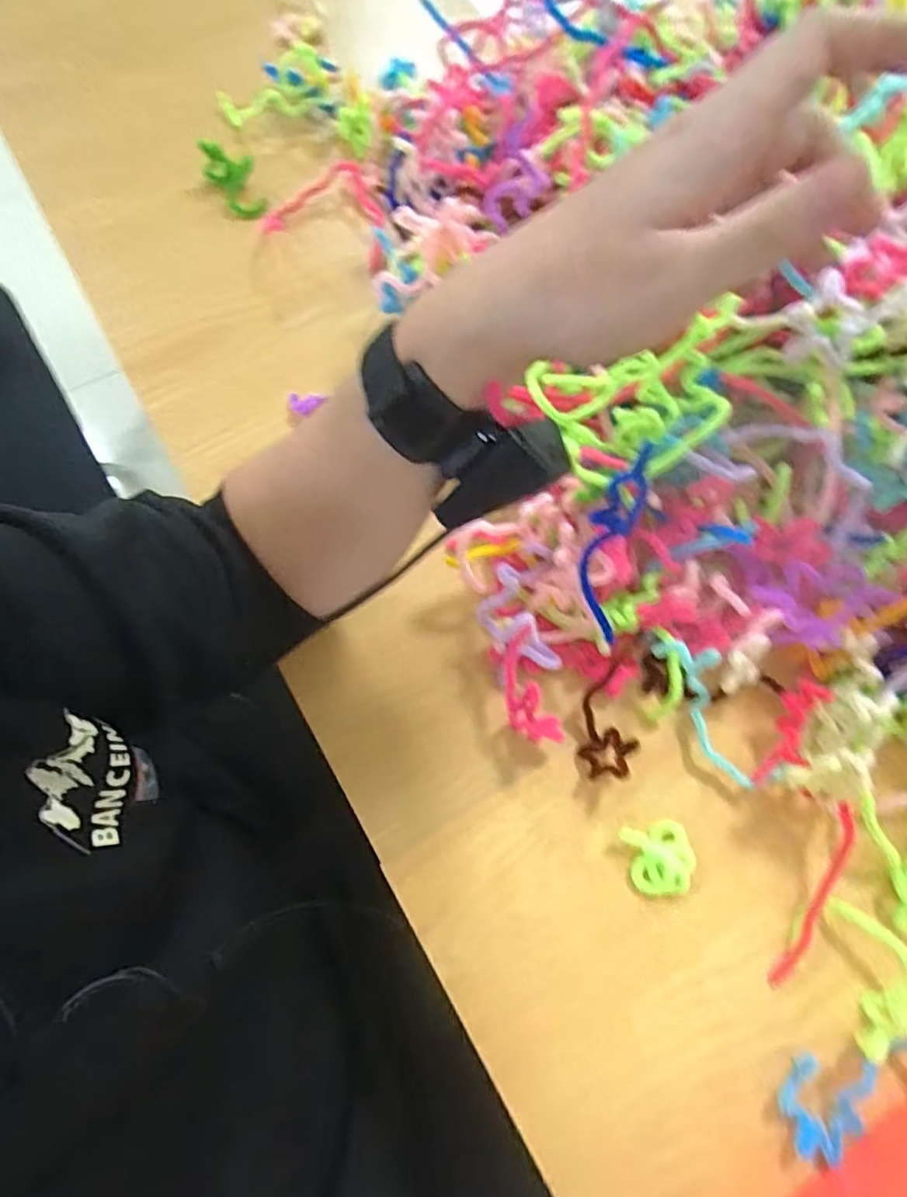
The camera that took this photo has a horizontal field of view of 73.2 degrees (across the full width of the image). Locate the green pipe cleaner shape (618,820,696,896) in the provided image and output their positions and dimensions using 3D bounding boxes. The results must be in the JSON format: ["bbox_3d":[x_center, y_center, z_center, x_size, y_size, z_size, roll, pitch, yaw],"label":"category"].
[{"bbox_3d":[0.132,0.165,0.387,0.043,0.011,0.042,-10,71,-6],"label":"green pipe cleaner shape"}]

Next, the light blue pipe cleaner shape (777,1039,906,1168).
[{"bbox_3d":[0.232,0.272,0.341,0.102,0.028,0.043,-25,73,-11],"label":"light blue pipe cleaner shape"}]

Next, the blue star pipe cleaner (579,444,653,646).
[{"bbox_3d":[0.098,-0.036,0.382,0.033,0.027,0.121,13,101,2],"label":"blue star pipe cleaner"}]

